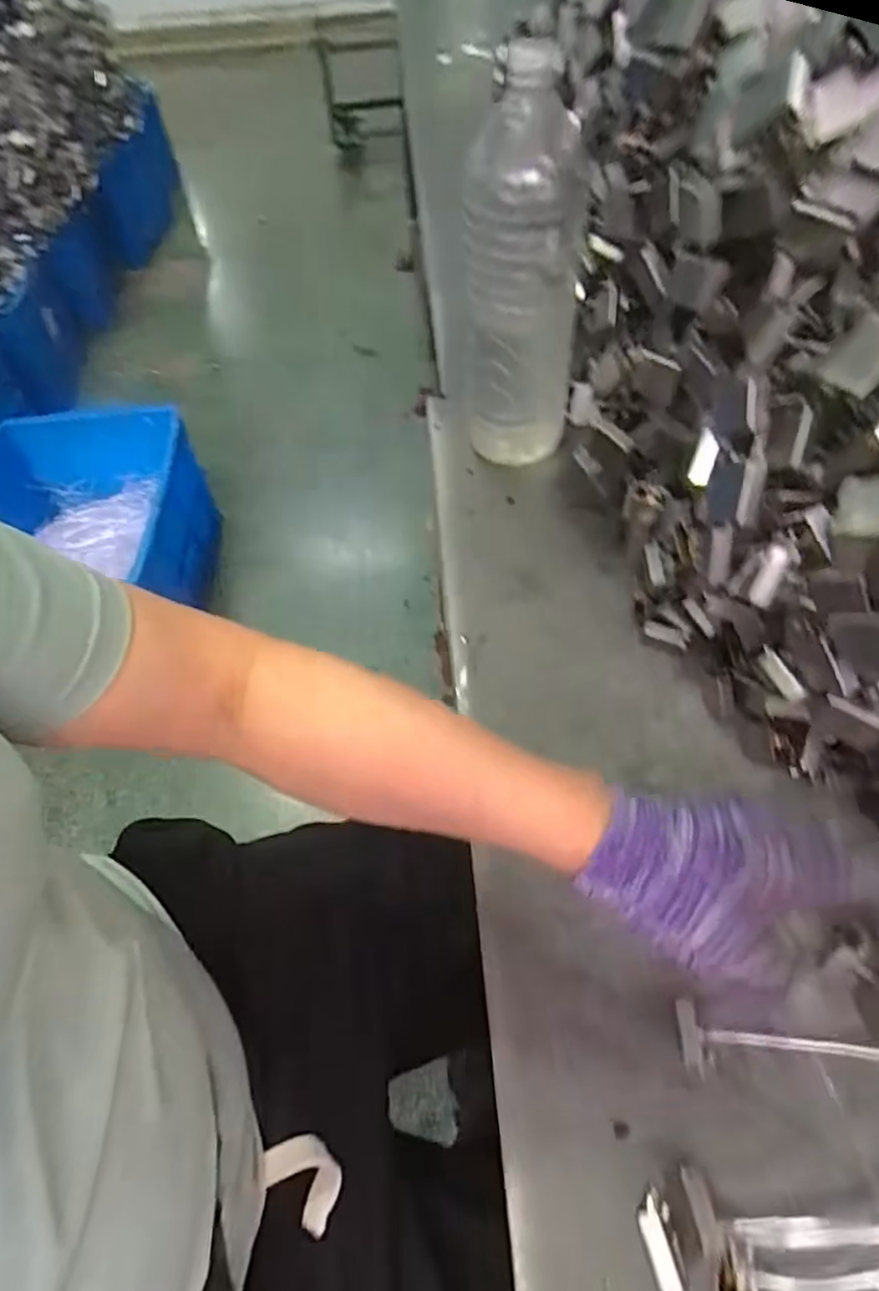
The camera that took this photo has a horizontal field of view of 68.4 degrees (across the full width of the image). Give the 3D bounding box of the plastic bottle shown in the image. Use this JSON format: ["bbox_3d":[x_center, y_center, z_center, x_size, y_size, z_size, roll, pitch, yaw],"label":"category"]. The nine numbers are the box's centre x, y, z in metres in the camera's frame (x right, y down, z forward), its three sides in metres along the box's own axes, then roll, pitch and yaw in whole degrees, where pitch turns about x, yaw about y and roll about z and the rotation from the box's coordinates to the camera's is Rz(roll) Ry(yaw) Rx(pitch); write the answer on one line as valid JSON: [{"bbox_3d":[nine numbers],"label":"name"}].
[{"bbox_3d":[0.071,-0.321,0.578,0.096,0.313,0.102,-1,56,3],"label":"plastic bottle"}]

